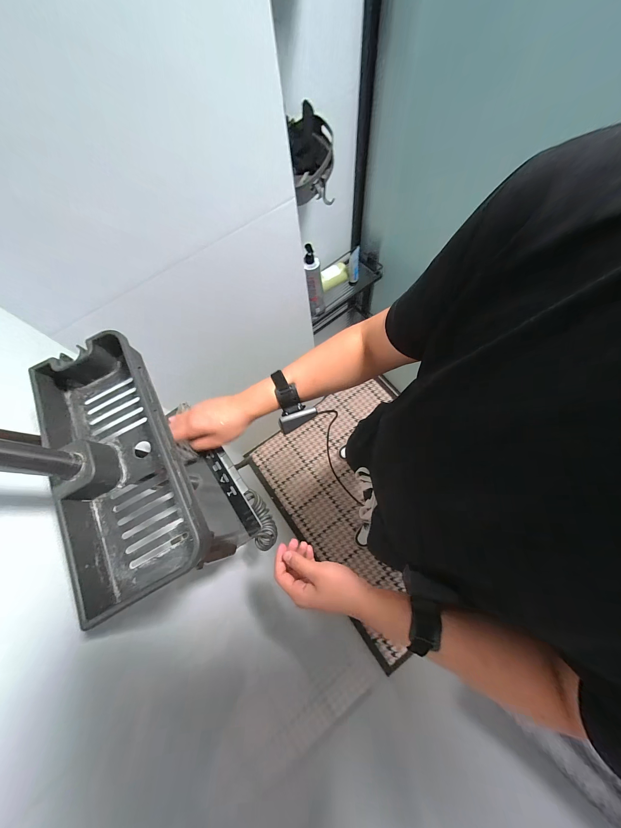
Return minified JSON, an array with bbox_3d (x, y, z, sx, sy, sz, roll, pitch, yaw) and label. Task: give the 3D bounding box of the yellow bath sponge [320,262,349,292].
[{"bbox_3d":[0.093,-0.552,1.108,0.122,0.061,0.069,-33,70,-7],"label":"yellow bath sponge"}]

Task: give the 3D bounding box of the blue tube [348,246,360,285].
[{"bbox_3d":[0.168,-0.565,1.059,0.041,0.147,0.032,5,70,7],"label":"blue tube"}]

